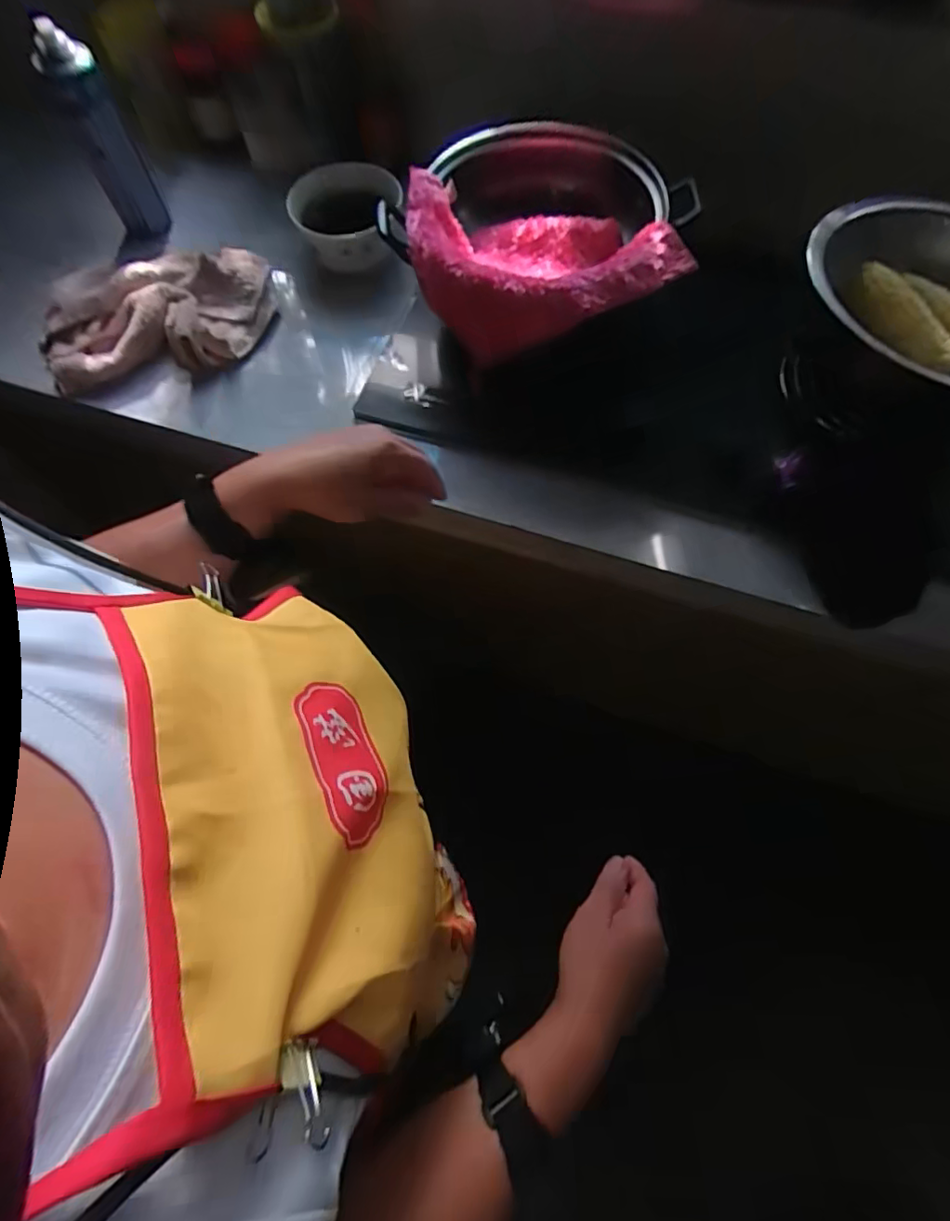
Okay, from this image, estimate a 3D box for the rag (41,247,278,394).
[{"bbox_3d":[-0.410,-0.379,0.733,0.291,0.067,0.173,-9,68,-3],"label":"rag"}]

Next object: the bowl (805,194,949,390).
[{"bbox_3d":[0.487,-0.310,0.588,0.261,0.069,0.261,0,68,0],"label":"bowl"}]

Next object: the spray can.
[{"bbox_3d":[-0.481,-0.607,0.746,0.065,0.223,0.071,0,68,0],"label":"spray can"}]

